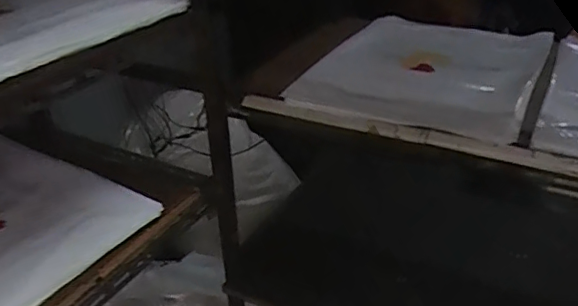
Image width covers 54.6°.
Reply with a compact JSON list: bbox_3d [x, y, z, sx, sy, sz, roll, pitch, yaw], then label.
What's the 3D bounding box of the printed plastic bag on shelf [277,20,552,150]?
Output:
[{"bbox_3d":[0.240,-0.151,0.970,0.355,0.062,0.429,14,35,24],"label":"printed plastic bag on shelf"}]

